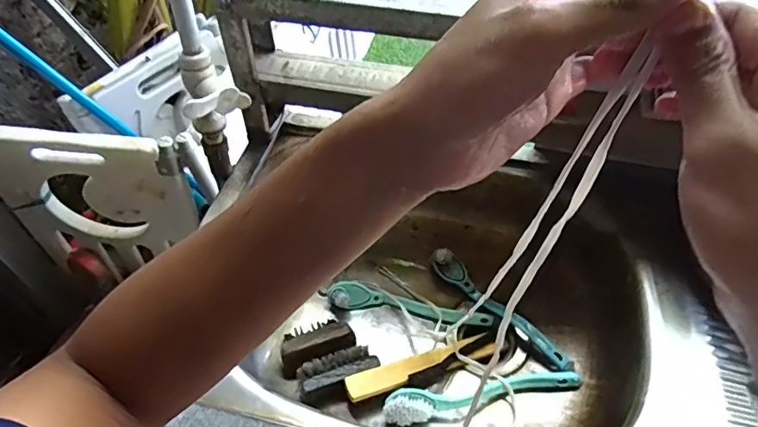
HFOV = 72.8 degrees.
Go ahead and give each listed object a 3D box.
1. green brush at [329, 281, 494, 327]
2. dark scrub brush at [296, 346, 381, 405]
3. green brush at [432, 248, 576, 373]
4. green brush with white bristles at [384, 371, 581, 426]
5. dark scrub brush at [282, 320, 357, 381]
[{"bbox_3d":[0.044,0.124,0.709,0.226,0.036,0.042,4,51,4],"label":"green brush"},{"bbox_3d":[-0.052,0.196,0.637,0.099,0.032,0.043,-21,54,-16],"label":"dark scrub brush"},{"bbox_3d":[0.161,0.129,0.693,0.028,0.035,0.230,-36,59,-26],"label":"green brush"},{"bbox_3d":[0.123,0.215,0.619,0.233,0.039,0.042,-9,51,-7],"label":"green brush with white bristles"},{"bbox_3d":[-0.084,0.163,0.661,0.098,0.030,0.059,-25,55,-19],"label":"dark scrub brush"}]

